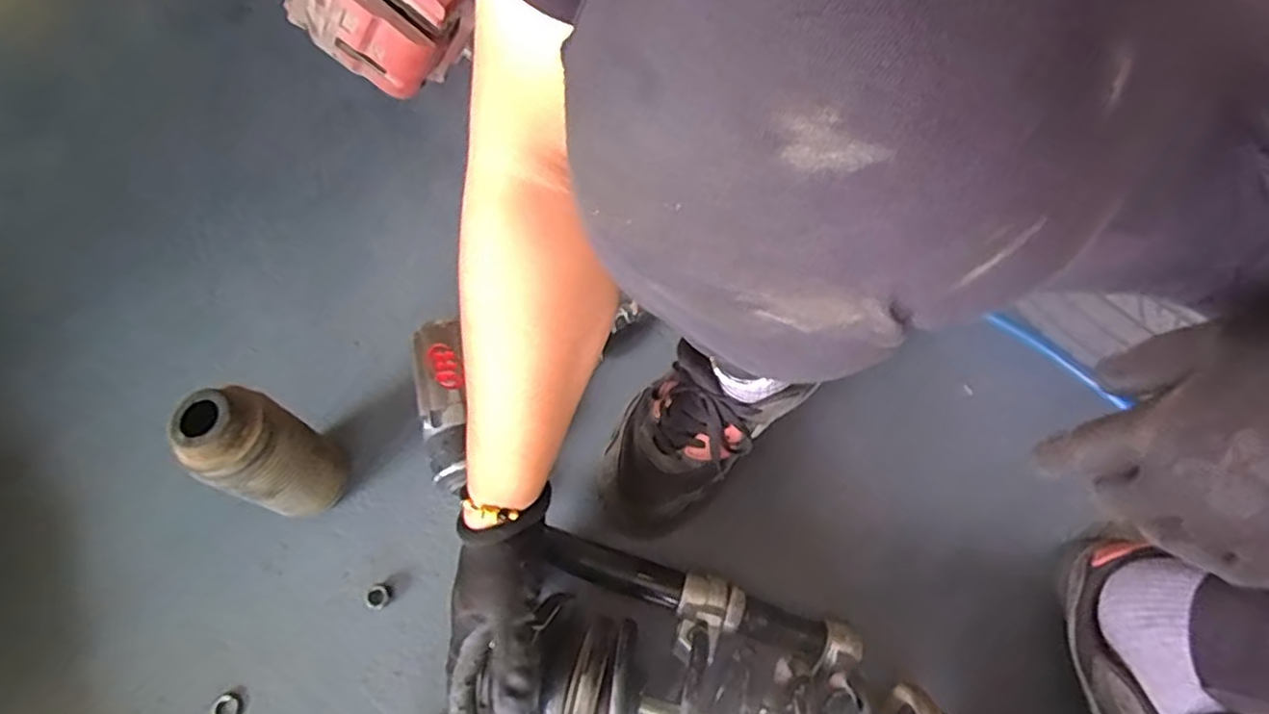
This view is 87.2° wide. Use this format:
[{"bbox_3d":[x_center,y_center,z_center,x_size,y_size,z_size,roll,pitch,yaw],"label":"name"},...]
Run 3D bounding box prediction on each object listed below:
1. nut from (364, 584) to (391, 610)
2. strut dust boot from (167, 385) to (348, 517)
[{"bbox_3d":[-0.228,0.213,0.591,0.020,0.010,0.020,-1,64,3],"label":"nut"},{"bbox_3d":[-0.304,0.086,0.560,0.063,0.170,0.073,29,69,16],"label":"strut dust boot"}]

